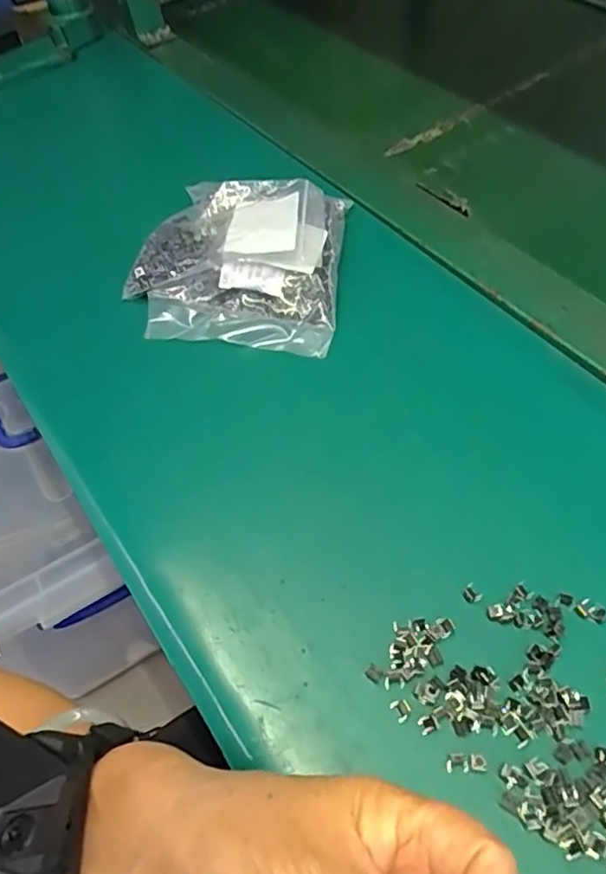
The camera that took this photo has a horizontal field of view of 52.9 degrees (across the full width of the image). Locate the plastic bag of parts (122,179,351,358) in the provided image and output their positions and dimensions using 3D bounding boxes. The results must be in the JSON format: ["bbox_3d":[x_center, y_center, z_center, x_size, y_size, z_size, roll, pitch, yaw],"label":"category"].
[{"bbox_3d":[-0.049,-0.135,0.447,0.152,0.043,0.154,4,54,8],"label":"plastic bag of parts"}]

